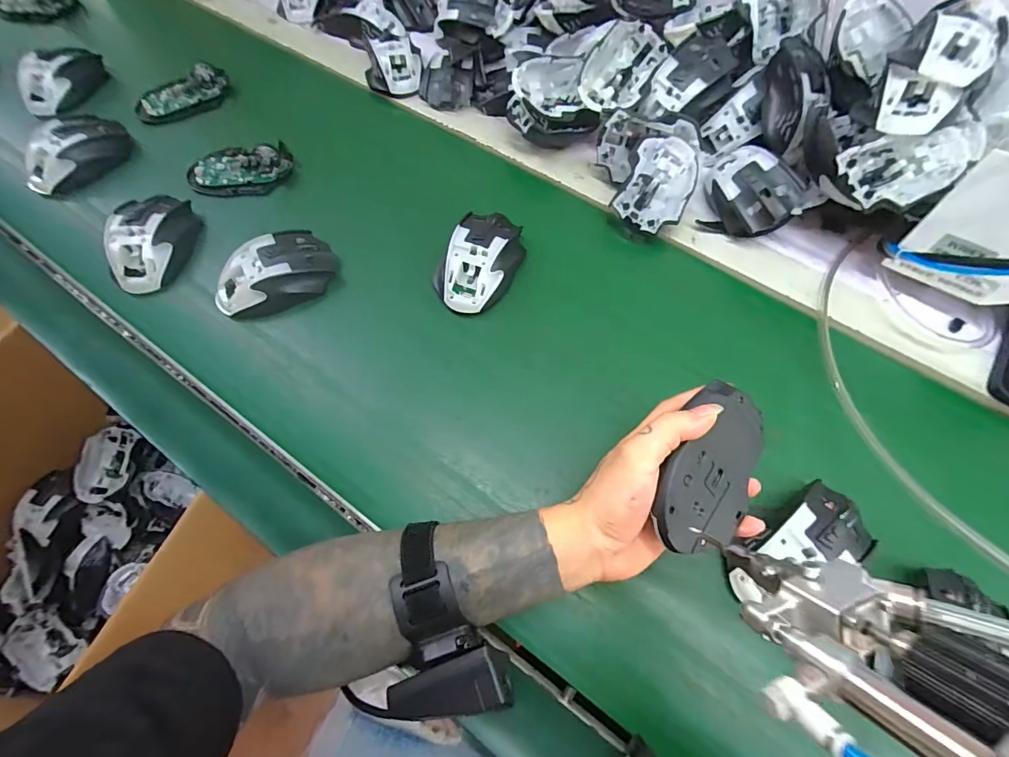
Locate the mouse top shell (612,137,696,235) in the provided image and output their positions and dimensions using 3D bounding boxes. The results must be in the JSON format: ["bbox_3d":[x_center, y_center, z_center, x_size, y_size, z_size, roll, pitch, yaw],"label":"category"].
[{"bbox_3d":[0.160,-0.201,0.473,0.068,0.030,0.112,28,79,0],"label":"mouse top shell"}]

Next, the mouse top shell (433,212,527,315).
[{"bbox_3d":[-0.024,-0.119,0.442,0.069,0.036,0.108,24,68,10],"label":"mouse top shell"}]

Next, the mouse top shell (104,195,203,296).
[{"bbox_3d":[-0.363,-0.142,0.460,0.064,0.039,0.112,14,66,6],"label":"mouse top shell"}]

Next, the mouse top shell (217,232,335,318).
[{"bbox_3d":[-0.227,-0.103,0.439,0.114,0.030,0.070,-35,70,-15],"label":"mouse top shell"}]

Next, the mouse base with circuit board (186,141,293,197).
[{"bbox_3d":[-0.302,-0.242,0.506,0.113,0.022,0.066,-9,66,-4],"label":"mouse base with circuit board"}]

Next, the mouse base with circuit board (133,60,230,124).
[{"bbox_3d":[-0.406,-0.360,0.567,0.116,0.015,0.069,-41,72,-16],"label":"mouse base with circuit board"}]

